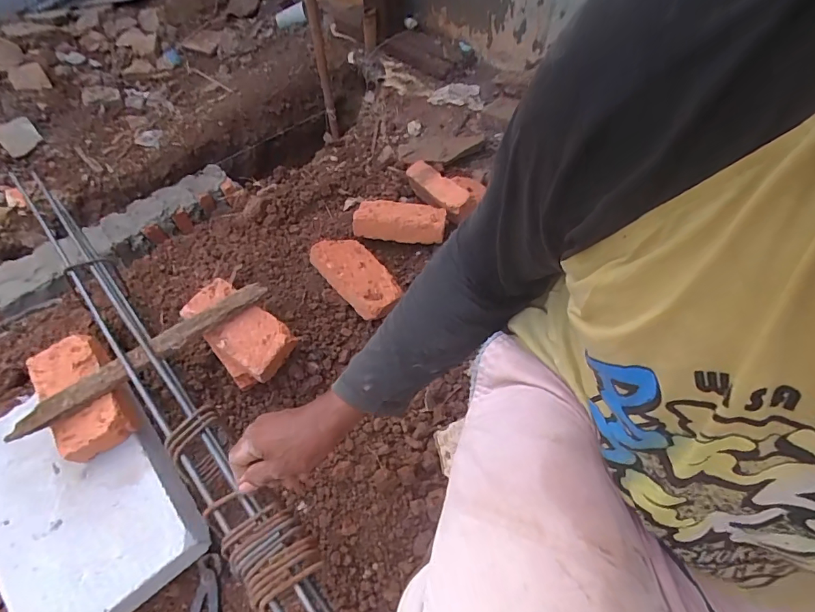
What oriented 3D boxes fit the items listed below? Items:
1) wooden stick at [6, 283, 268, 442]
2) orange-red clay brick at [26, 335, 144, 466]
[{"bbox_3d":[-0.341,0.060,0.594,0.330,0.025,0.032,-36,58,-21],"label":"wooden stick"},{"bbox_3d":[-0.424,0.114,0.583,0.085,0.042,0.161,-32,73,-19],"label":"orange-red clay brick"}]

